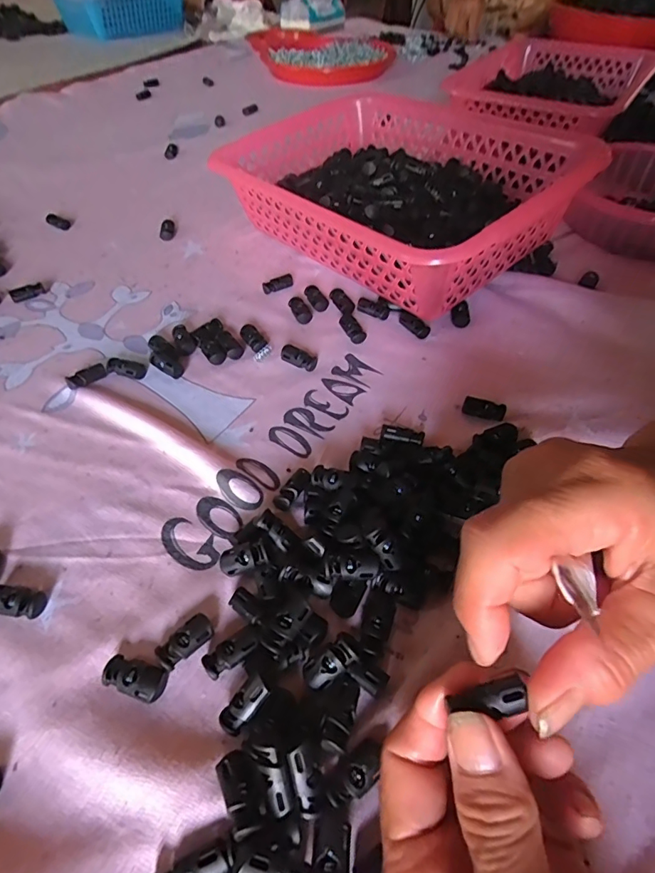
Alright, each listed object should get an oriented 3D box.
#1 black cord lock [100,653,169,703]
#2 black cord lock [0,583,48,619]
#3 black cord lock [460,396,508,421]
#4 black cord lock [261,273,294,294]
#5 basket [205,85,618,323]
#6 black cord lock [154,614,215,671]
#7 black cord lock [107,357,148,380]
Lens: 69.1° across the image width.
[{"bbox_3d":[-0.089,0.111,0.218,0.028,0.006,0.014,13,51,10],"label":"black cord lock"},{"bbox_3d":[-0.159,0.084,0.242,0.030,0.008,0.014,9,50,7],"label":"black cord lock"},{"bbox_3d":[0.107,-0.019,0.324,0.028,0.004,0.014,19,52,15],"label":"black cord lock"},{"bbox_3d":[-0.045,-0.139,0.431,0.028,0.010,0.012,-18,53,-15],"label":"black cord lock"},{"bbox_3d":[0.056,-0.224,0.444,0.208,0.101,0.292,-33,58,-25],"label":"basket"},{"bbox_3d":[-0.068,0.098,0.228,0.027,0.007,0.013,-36,59,-27],"label":"black cord lock"},{"bbox_3d":[-0.151,-0.051,0.356,0.029,0.006,0.014,14,51,11],"label":"black cord lock"}]

